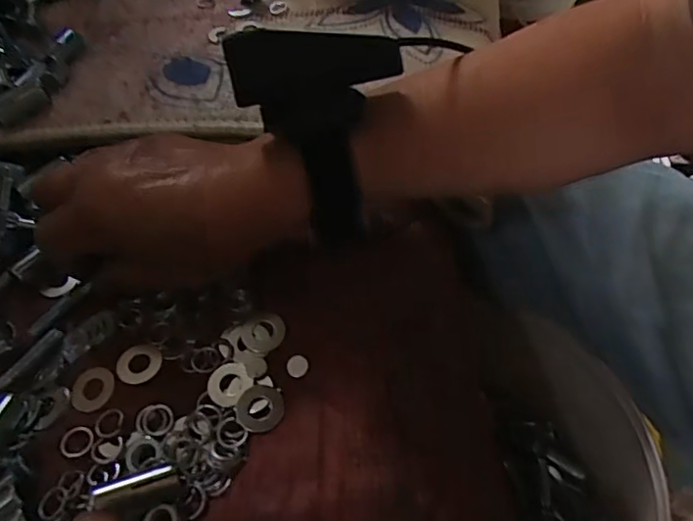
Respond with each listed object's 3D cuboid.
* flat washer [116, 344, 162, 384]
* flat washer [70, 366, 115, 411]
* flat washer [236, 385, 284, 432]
[{"bbox_3d":[-0.099,0.049,0.277,0.021,0.004,0.021,-3,54,3],"label":"flat washer"},{"bbox_3d":[-0.120,0.059,0.271,0.020,0.004,0.023,-40,60,-22],"label":"flat washer"},{"bbox_3d":[-0.039,0.067,0.261,0.021,0.004,0.021,-3,54,3],"label":"flat washer"}]

